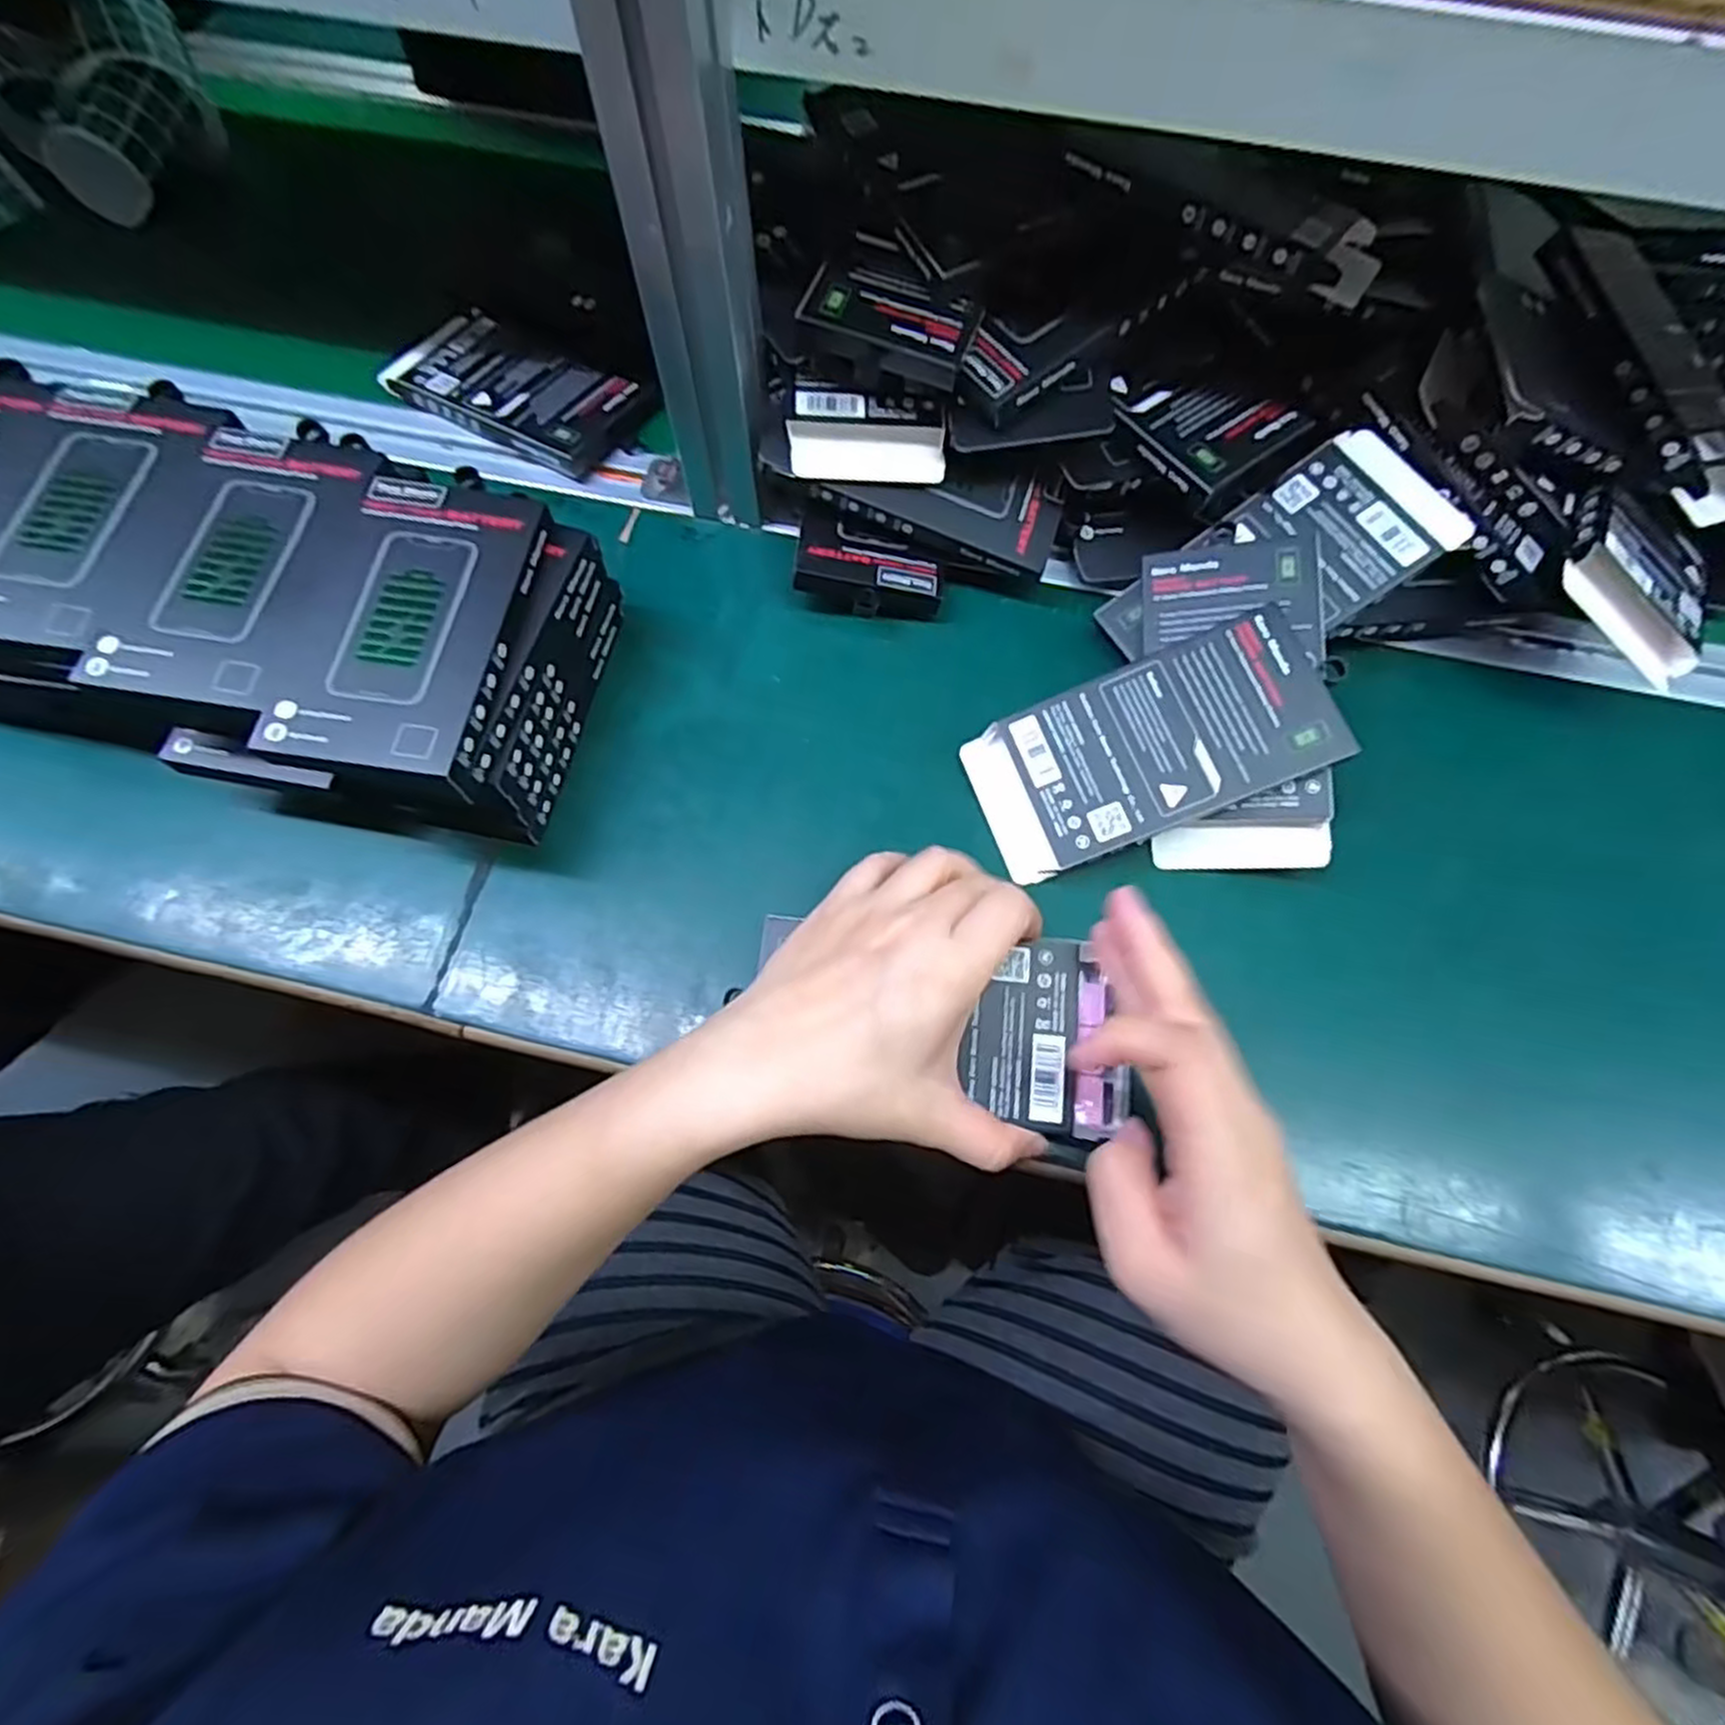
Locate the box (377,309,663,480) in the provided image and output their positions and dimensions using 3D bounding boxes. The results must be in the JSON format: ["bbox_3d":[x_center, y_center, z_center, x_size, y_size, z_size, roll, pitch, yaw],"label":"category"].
[{"bbox_3d":[-0.206,-0.283,0.458,0.149,0.016,0.075,29,70,10],"label":"box"}]

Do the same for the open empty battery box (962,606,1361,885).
[{"bbox_3d":[0.130,-0.052,0.349,0.155,0.012,0.073,-23,72,10],"label":"open empty battery box"}]

